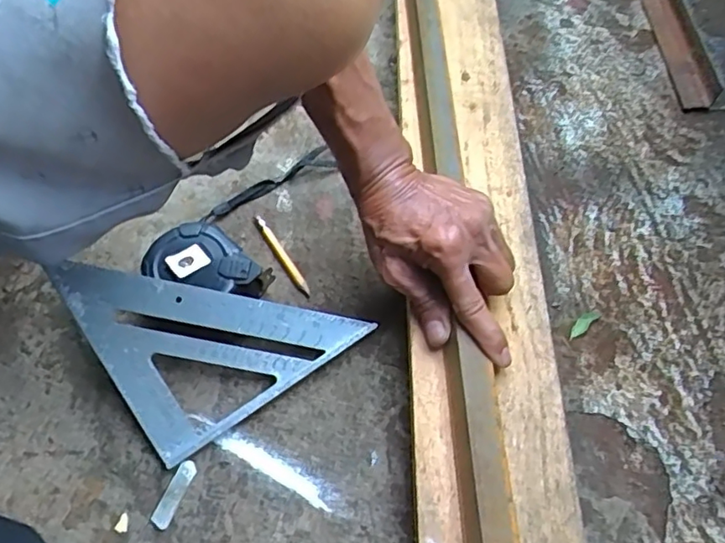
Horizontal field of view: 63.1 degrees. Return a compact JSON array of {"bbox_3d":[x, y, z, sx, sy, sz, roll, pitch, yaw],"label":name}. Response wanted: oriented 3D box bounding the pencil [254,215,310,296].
[{"bbox_3d":[-0.067,-0.013,0.495,0.008,0.006,0.088,-29,64,-14],"label":"pencil"}]

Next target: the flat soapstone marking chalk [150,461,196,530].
[{"bbox_3d":[-0.129,0.153,0.405,0.014,0.004,0.045,21,63,6],"label":"flat soapstone marking chalk"}]

